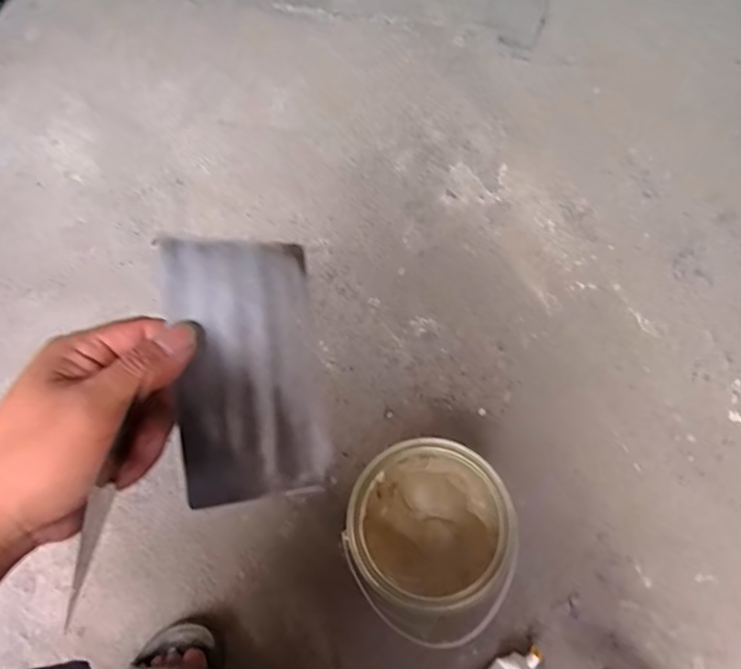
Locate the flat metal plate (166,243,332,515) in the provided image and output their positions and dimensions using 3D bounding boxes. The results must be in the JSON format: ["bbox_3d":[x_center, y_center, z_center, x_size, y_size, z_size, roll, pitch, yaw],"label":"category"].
[{"bbox_3d":[-0.065,0.017,0.299,0.071,0.005,0.132,-6,85,-10],"label":"flat metal plate"}]

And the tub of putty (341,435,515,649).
[{"bbox_3d":[0.060,0.208,0.622,0.145,0.163,0.152,28,70,15],"label":"tub of putty"}]

